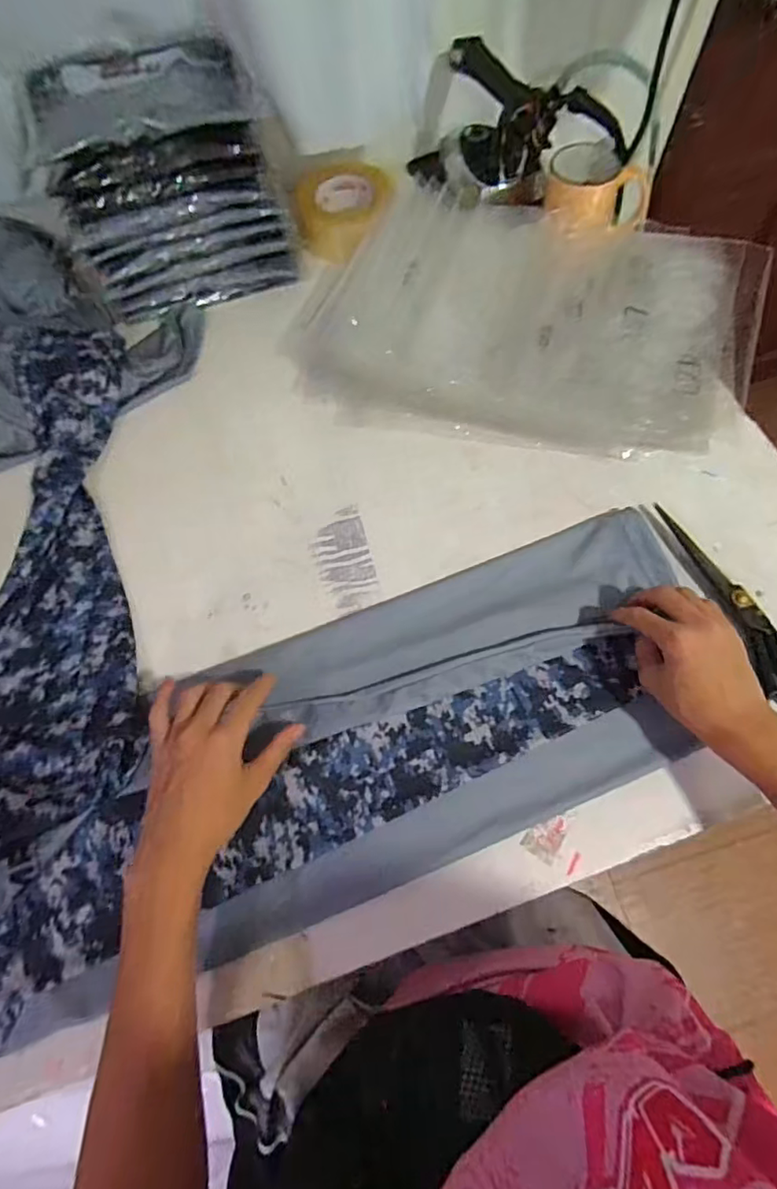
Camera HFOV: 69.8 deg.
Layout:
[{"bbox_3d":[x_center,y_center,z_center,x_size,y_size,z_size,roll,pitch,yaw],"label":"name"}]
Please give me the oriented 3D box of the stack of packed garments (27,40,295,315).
[{"bbox_3d":[-0.257,-0.477,0.648,0.239,0.183,0.177,-22,69,-7],"label":"stack of packed garments"}]

